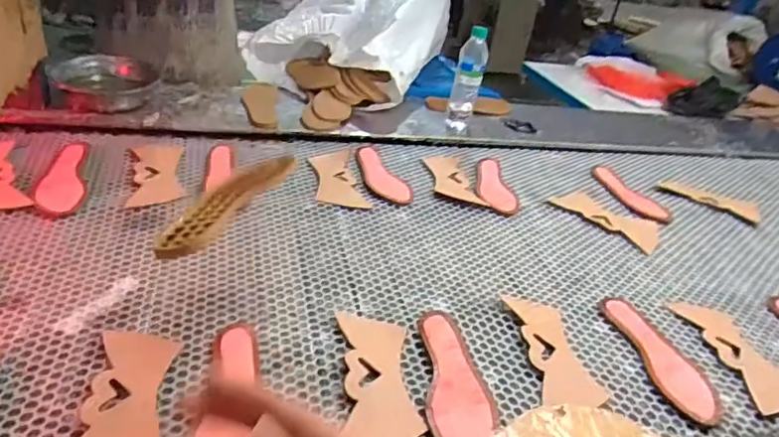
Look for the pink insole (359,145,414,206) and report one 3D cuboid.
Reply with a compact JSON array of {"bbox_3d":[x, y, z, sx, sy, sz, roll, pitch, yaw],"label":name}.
[{"bbox_3d":[-0.020,-0.087,1.073,0.071,0.009,0.211,-7,35,-25],"label":"pink insole"}]

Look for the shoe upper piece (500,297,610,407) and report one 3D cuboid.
[{"bbox_3d":[0.215,0.169,0.735,0.080,0.011,0.192,7,33,-12],"label":"shoe upper piece"}]

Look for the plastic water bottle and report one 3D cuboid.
[{"bbox_3d":[0.175,-0.304,1.253,0.066,0.228,0.067,10,31,1],"label":"plastic water bottle"}]

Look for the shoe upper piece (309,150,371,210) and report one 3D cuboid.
[{"bbox_3d":[-0.099,-0.077,1.040,0.085,0.010,0.200,-1,33,-17],"label":"shoe upper piece"}]

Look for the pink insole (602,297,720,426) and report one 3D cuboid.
[{"bbox_3d":[0.370,0.183,0.752,0.083,0.012,0.223,3,32,-12],"label":"pink insole"}]

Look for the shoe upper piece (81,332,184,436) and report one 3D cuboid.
[{"bbox_3d":[-0.271,0.188,0.572,0.086,0.005,0.199,4,31,-11],"label":"shoe upper piece"}]

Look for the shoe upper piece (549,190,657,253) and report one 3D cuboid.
[{"bbox_3d":[0.422,-0.001,1.066,0.106,0.009,0.200,-19,42,-38],"label":"shoe upper piece"}]

